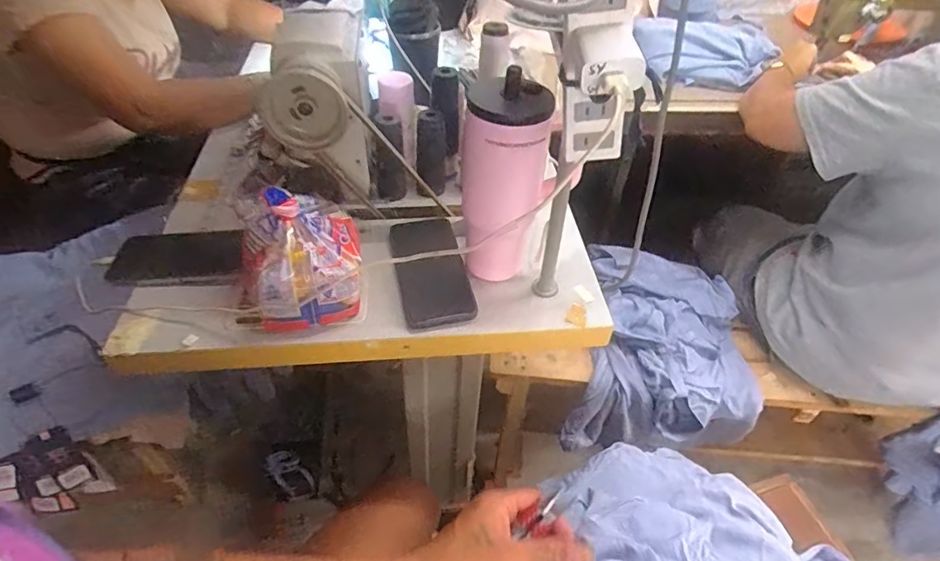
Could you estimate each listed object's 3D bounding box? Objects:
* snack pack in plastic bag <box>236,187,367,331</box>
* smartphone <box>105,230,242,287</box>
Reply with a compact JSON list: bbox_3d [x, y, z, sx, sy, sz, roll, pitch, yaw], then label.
[{"bbox_3d":[-0.185,-0.026,0.547,0.134,0.116,0.111,-8,46,-12],"label":"snack pack in plastic bag"},{"bbox_3d":[-0.342,-0.029,0.611,0.148,0.014,0.076,-3,59,-1],"label":"smartphone"}]

